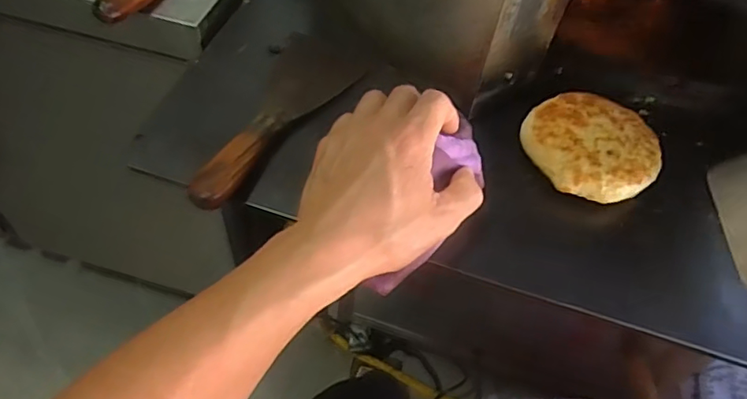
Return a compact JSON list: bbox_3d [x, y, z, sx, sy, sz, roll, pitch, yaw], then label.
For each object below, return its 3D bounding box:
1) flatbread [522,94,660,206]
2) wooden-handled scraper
[{"bbox_3d":[0.164,-0.042,0.417,0.090,0.016,0.093,3,54,-4],"label":"flatbread"},{"bbox_3d":[-0.072,-0.077,0.457,0.083,0.028,0.243,17,41,7],"label":"wooden-handled scraper"}]

